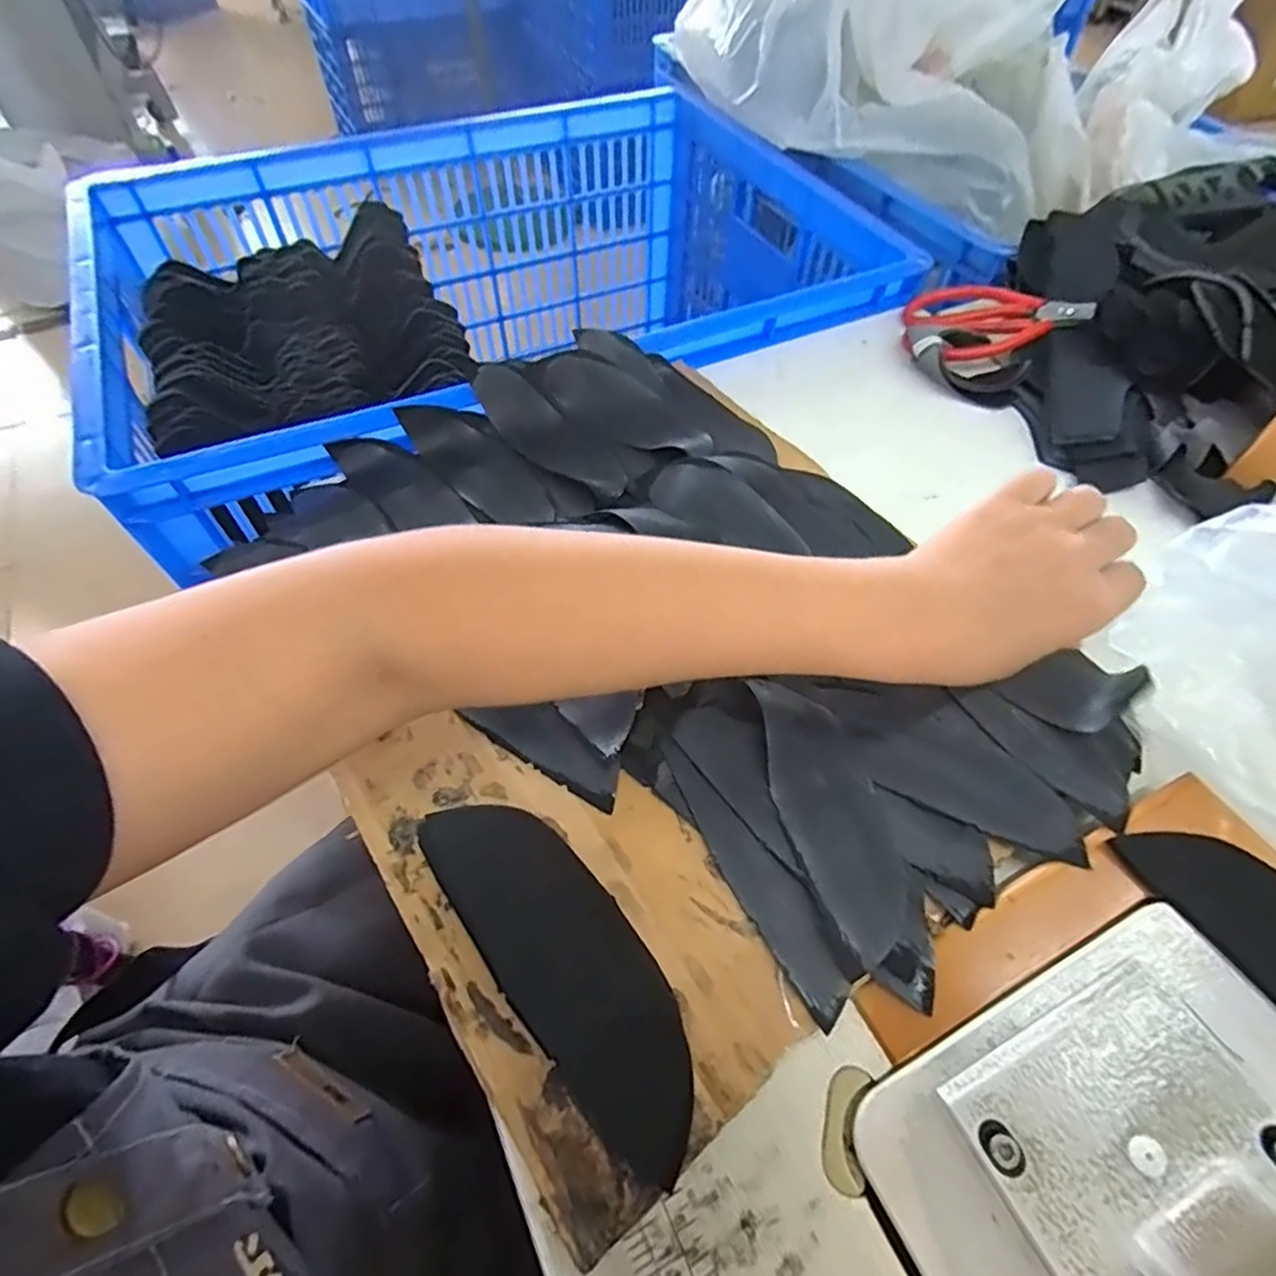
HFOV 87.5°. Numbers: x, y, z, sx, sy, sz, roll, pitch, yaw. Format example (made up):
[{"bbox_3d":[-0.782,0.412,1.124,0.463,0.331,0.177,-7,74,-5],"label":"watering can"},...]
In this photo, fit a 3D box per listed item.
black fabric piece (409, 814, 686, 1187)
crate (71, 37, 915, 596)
[{"bbox_3d":[-0.030,0.134,0.280,0.055,0.008,0.158,-33,71,-20],"label":"black fabric piece"},{"bbox_3d":[-0.135,-0.335,0.698,0.713,0.242,0.464,-28,61,-19],"label":"crate"}]

